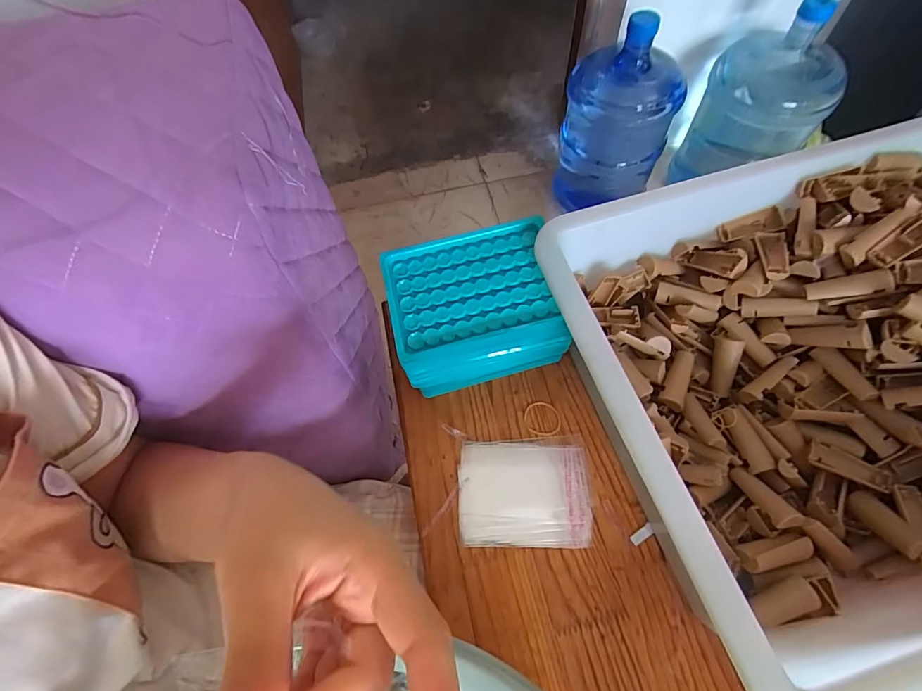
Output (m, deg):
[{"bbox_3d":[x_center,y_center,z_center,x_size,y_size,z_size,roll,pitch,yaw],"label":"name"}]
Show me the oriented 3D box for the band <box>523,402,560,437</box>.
[{"bbox_3d":[0.071,0.064,0.386,0.030,0.004,0.030,-3,63,2],"label":"band"}]

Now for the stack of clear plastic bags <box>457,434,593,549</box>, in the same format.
[{"bbox_3d":[0.051,0.118,0.359,0.104,0.004,0.084,-2,63,3],"label":"stack of clear plastic bags"}]

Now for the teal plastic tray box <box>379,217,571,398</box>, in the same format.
[{"bbox_3d":[0.010,-0.023,0.363,0.124,0.096,0.092,-14,63,-3],"label":"teal plastic tray box"}]

